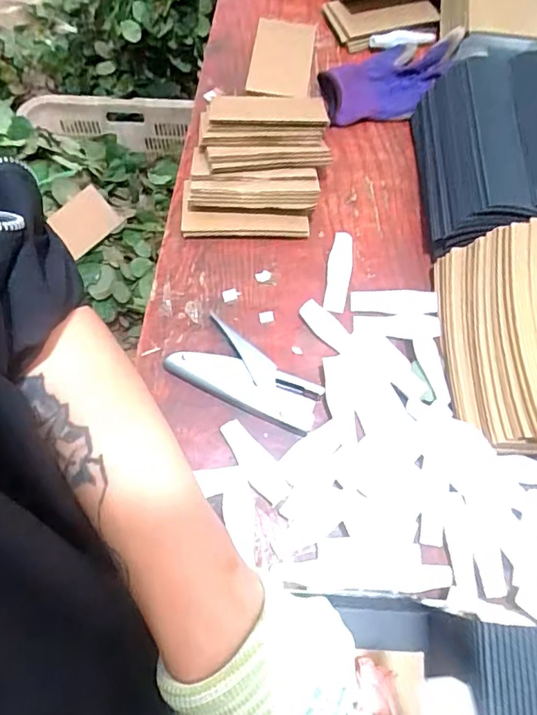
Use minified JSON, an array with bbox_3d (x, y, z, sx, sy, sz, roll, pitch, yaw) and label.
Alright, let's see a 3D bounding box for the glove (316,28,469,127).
[{"bbox_3d":[0.150,-0.353,0.639,0.178,0.055,0.103,-31,72,-13],"label":"glove"}]

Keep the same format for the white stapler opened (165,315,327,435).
[{"bbox_3d":[-0.020,0.023,0.496,0.146,0.022,0.068,35,71,12],"label":"white stapler opened"}]

